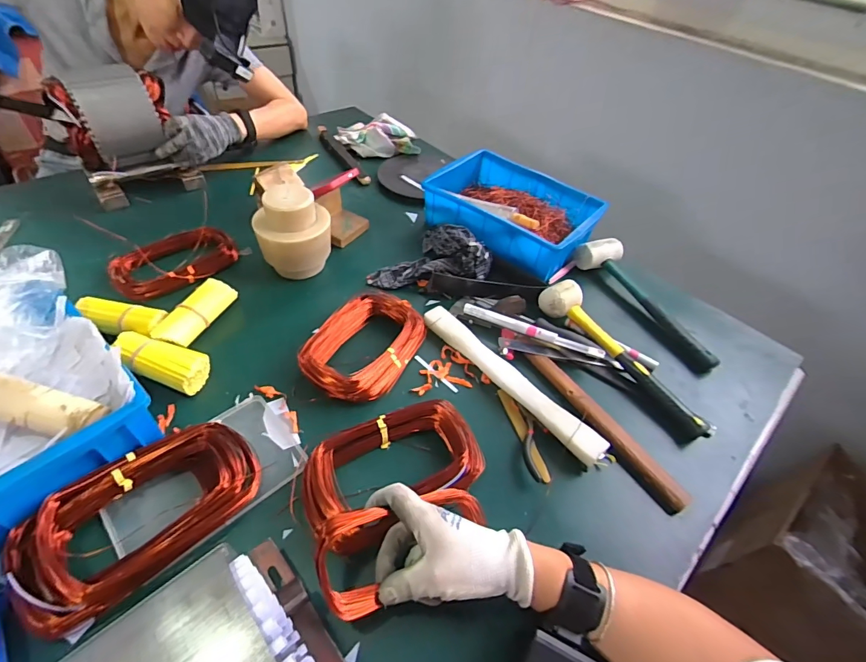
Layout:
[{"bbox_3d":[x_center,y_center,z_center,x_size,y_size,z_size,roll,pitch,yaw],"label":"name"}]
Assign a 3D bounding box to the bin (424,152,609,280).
[{"bbox_3d":[0.147,-0.228,0.783,0.295,0.080,0.213,31,51,20],"label":"bin"}]

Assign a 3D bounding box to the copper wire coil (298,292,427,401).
[{"bbox_3d":[-0.088,0.014,0.569,0.122,0.041,0.181,22,49,13],"label":"copper wire coil"}]

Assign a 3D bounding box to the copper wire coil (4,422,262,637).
[{"bbox_3d":[-0.277,0.170,0.402,0.205,0.045,0.115,-32,59,-31],"label":"copper wire coil"}]

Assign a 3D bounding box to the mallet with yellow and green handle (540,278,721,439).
[{"bbox_3d":[0.266,0.030,0.591,0.051,0.052,0.289,-23,55,-26],"label":"mallet with yellow and green handle"}]

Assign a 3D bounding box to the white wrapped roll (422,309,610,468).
[{"bbox_3d":[0.095,0.062,0.551,0.037,0.030,0.290,-33,59,-31],"label":"white wrapped roll"}]

